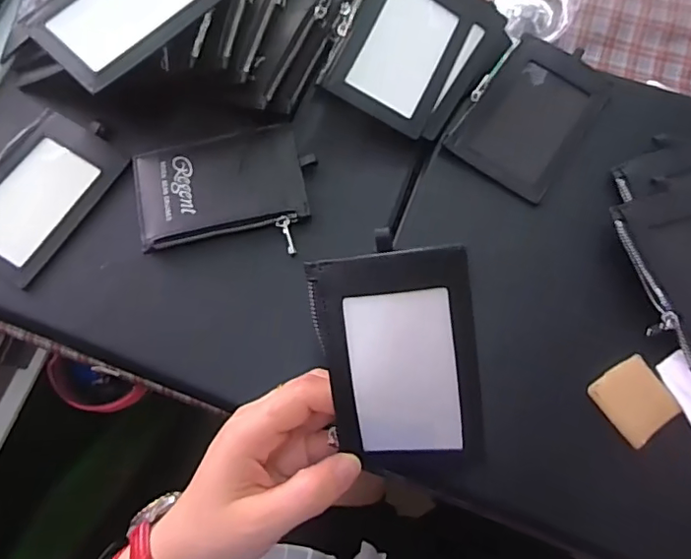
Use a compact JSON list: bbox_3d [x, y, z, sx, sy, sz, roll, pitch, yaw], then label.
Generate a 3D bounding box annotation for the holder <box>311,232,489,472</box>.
[{"bbox_3d":[0.026,0.040,0.263,0.074,0.006,0.110,-7,100,6],"label":"holder"}]

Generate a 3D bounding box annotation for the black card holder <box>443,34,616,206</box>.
[{"bbox_3d":[0.127,-0.114,0.380,0.075,0.011,0.110,34,76,11],"label":"black card holder"}]

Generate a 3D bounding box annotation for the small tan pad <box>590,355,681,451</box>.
[{"bbox_3d":[0.166,0.069,0.316,0.038,0.007,0.039,-33,75,-9],"label":"small tan pad"}]

